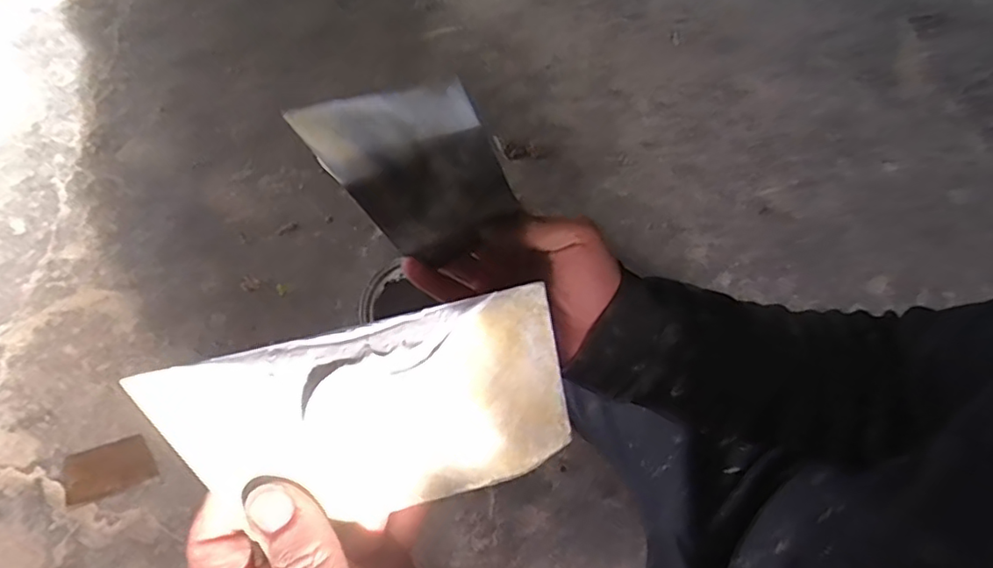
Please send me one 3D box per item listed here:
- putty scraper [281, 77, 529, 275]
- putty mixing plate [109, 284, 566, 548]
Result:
[{"bbox_3d":[-0.036,-0.056,0.307,0.074,0.127,0.006,-26,56,6],"label":"putty scraper"},{"bbox_3d":[-0.043,0.051,0.210,0.138,0.015,0.073,-14,107,-8],"label":"putty mixing plate"}]

